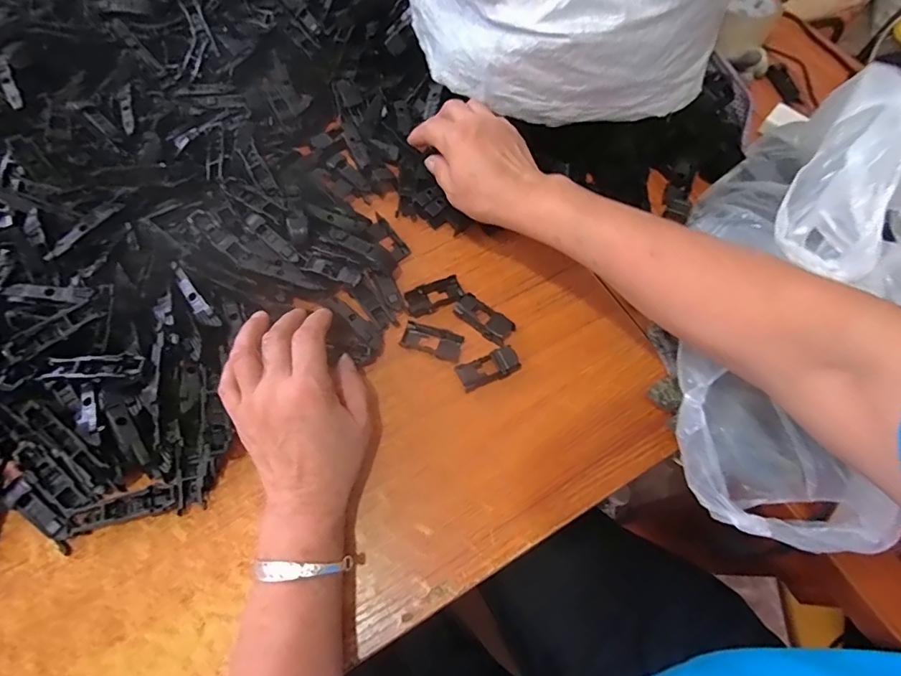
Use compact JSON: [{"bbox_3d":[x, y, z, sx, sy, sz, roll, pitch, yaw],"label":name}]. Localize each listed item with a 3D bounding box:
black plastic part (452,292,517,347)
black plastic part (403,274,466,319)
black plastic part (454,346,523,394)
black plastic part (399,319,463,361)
[{"bbox_3d":[0.030,-0.018,0.429,0.054,0.011,0.025,36,69,12],"label":"black plastic part"},{"bbox_3d":[-0.014,-0.040,0.437,0.054,0.012,0.028,-26,70,-14],"label":"black plastic part"},{"bbox_3d":[0.033,0.025,0.407,0.052,0.014,0.024,-22,69,-12],"label":"black plastic part"},{"bbox_3d":[-0.016,0.002,0.418,0.052,0.009,0.023,19,66,5],"label":"black plastic part"}]

